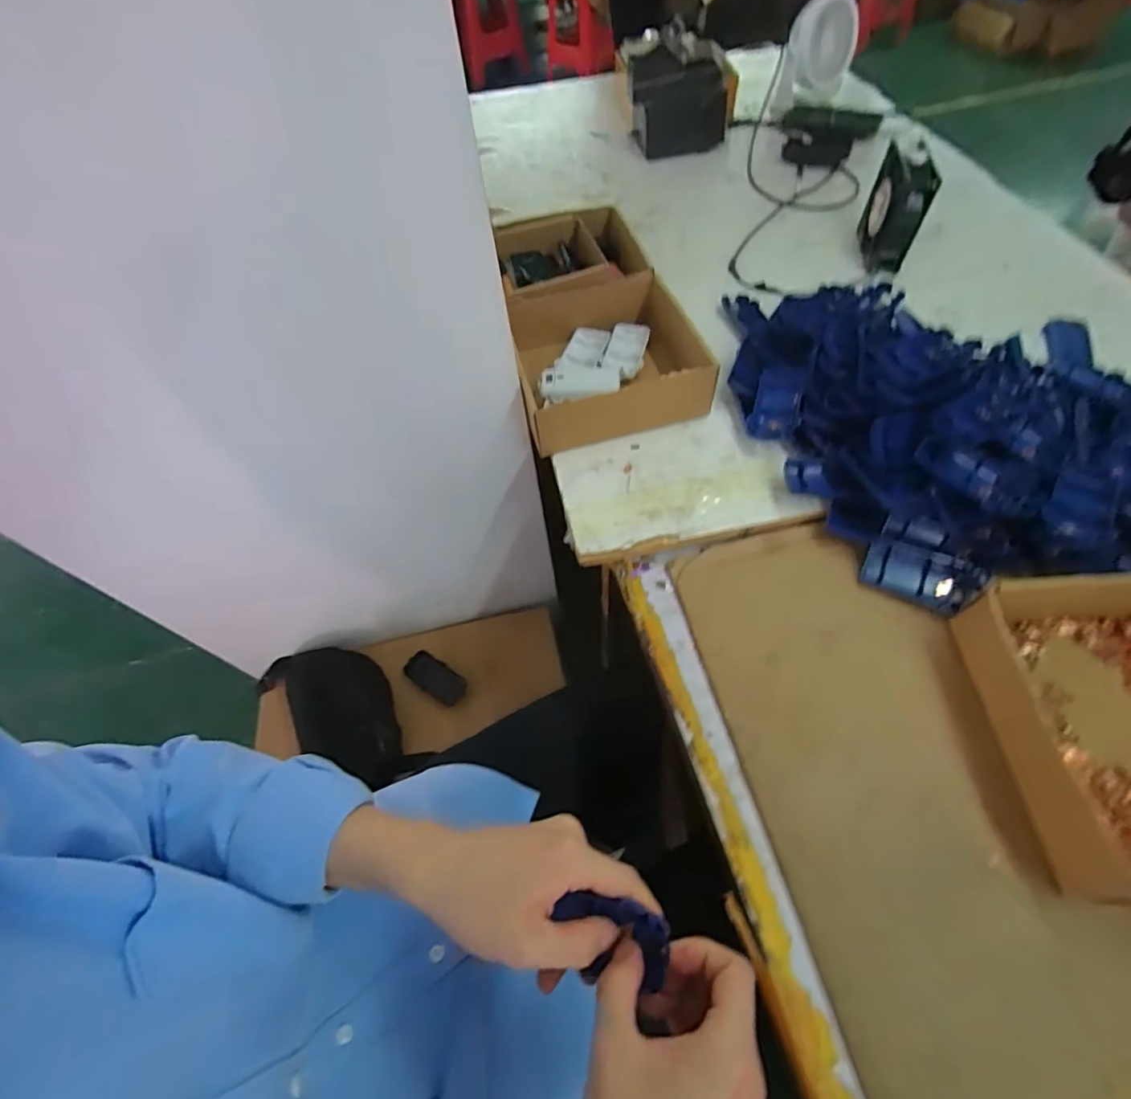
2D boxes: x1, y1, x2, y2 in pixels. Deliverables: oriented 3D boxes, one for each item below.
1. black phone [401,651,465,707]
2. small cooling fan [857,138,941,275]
[{"bbox_3d":[-0.223,0.222,0.914,0.113,0.021,0.052,29,65,20],"label":"black phone"},{"bbox_3d":[0.448,-0.463,0.722,0.047,0.118,0.118,5,59,8],"label":"small cooling fan"}]

